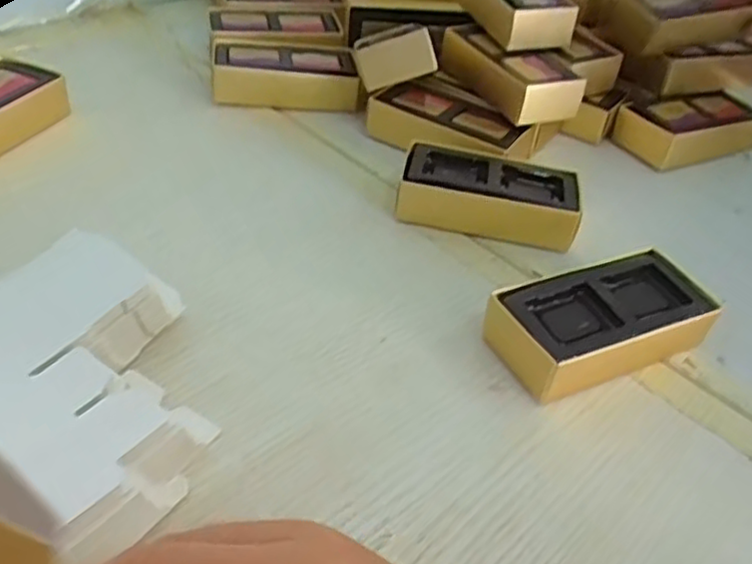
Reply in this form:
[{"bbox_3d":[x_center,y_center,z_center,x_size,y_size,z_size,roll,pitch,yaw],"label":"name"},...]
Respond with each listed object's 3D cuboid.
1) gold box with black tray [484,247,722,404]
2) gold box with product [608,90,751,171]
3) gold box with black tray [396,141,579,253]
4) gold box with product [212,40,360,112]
[{"bbox_3d":[0.121,0.022,0.378,0.117,0.034,0.062,-18,47,-26],"label":"gold box with black tray"},{"bbox_3d":[0.261,-0.131,0.578,0.119,0.032,0.064,-15,46,-24],"label":"gold box with product"},{"bbox_3d":[0.074,-0.057,0.464,0.112,0.035,0.062,11,41,4],"label":"gold box with black tray"},{"bbox_3d":[-0.074,-0.170,0.572,0.111,0.030,0.073,0,41,-9],"label":"gold box with product"}]

